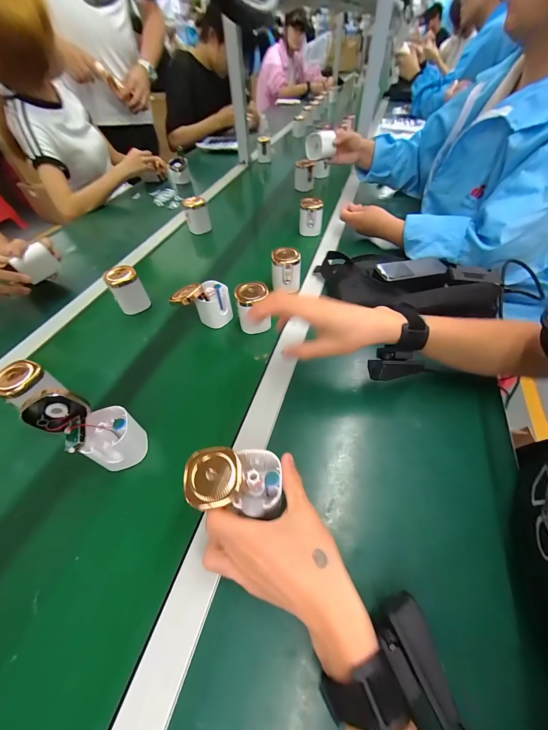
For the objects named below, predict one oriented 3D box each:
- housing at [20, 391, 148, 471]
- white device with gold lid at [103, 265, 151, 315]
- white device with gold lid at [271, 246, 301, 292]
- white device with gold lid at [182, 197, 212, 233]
[{"bbox_3d":[-0.208,0.073,0.314,0.134,0.047,0.064,38,49,-24],"label":"housing"},{"bbox_3d":[-0.282,-0.146,0.520,0.054,0.073,0.054,-27,56,-18],"label":"white device with gold lid"},{"bbox_3d":[0.023,-0.187,0.543,0.055,0.082,0.046,-5,52,-2],"label":"white device with gold lid"},{"bbox_3d":[-0.202,-0.394,0.718,0.065,0.084,0.062,-15,53,-10],"label":"white device with gold lid"}]

